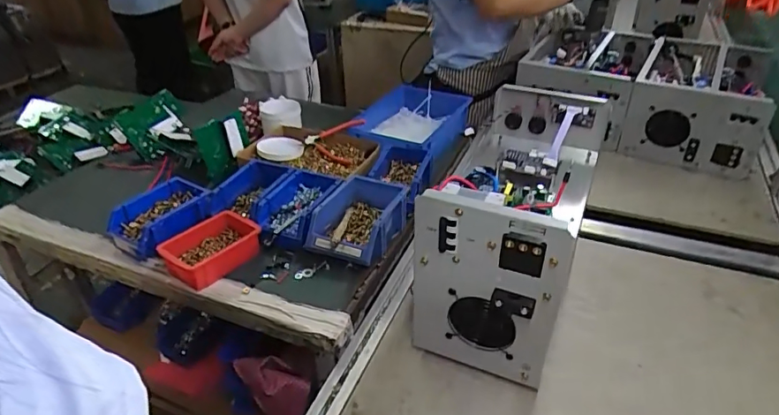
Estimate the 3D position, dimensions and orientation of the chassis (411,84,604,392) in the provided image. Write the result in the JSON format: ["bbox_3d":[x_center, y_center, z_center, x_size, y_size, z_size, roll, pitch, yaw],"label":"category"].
[{"bbox_3d":[0.188,0.019,0.770,0.189,0.279,0.396,14,38,22],"label":"chassis"}]

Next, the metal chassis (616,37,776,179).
[{"bbox_3d":[0.737,-0.255,1.232,0.264,0.208,0.381,16,39,24],"label":"metal chassis"}]

